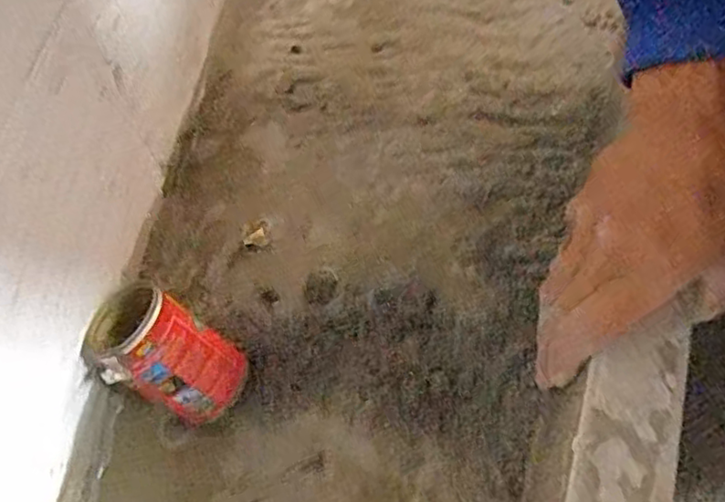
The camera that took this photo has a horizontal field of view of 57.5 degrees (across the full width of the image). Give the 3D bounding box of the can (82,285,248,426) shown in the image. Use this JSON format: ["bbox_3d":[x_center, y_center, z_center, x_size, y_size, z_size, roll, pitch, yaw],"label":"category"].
[{"bbox_3d":[-0.121,0.064,0.409,0.058,0.099,0.062,14,67,48],"label":"can"}]

